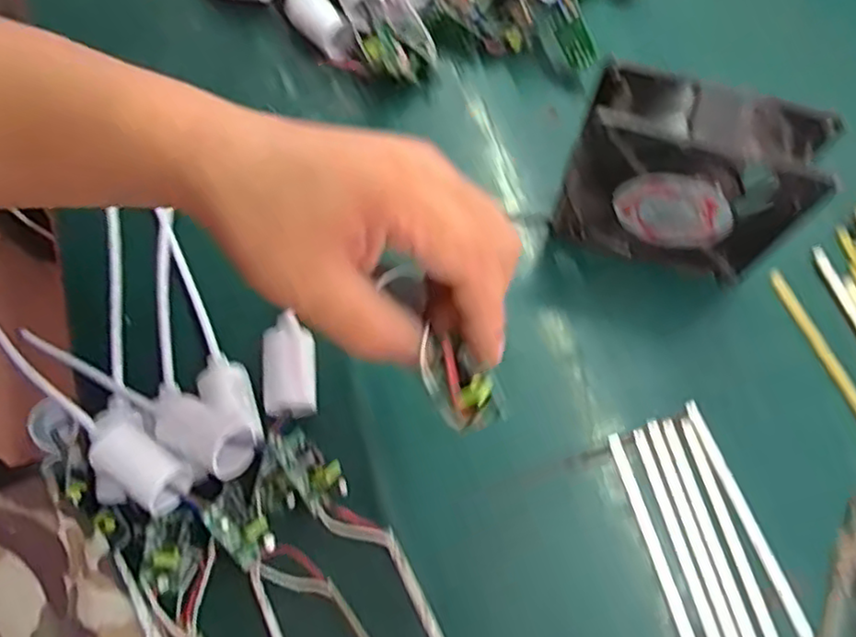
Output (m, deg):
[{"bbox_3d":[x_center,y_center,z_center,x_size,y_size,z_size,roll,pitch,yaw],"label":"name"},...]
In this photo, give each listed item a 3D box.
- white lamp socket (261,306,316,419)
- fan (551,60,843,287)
[{"bbox_3d":[-0.077,0.028,0.378,0.026,0.023,0.051,-6,70,-3],"label":"white lamp socket"},{"bbox_3d":[0.138,-0.072,0.371,0.122,0.119,0.039,17,70,6],"label":"fan"}]

